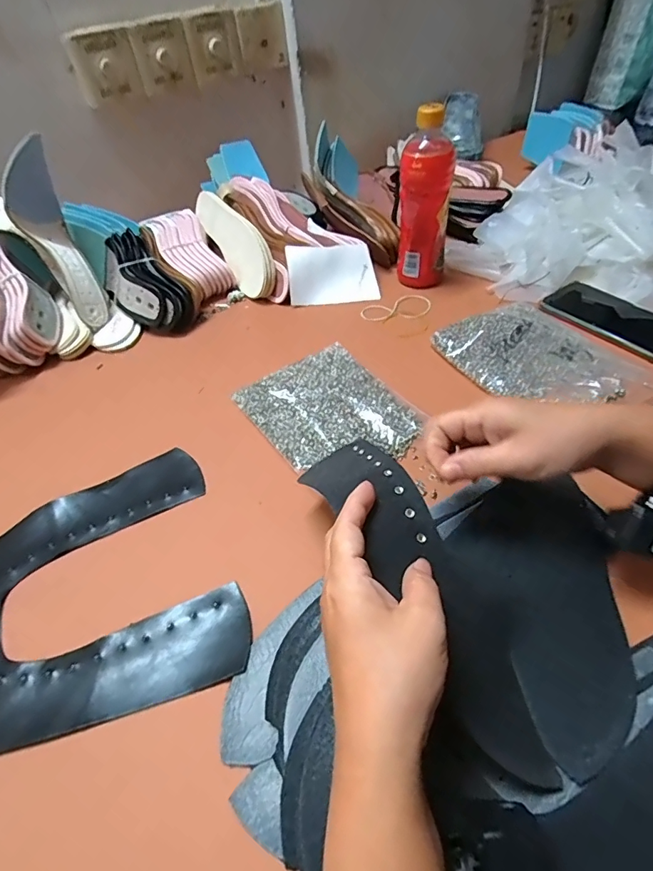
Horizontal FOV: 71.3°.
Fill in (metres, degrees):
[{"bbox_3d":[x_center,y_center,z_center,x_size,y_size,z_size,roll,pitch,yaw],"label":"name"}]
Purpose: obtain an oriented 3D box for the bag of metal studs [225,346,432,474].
[{"bbox_3d":[0.004,-0.028,0.492,0.146,0.023,0.173,-31,51,-20],"label":"bag of metal studs"}]

